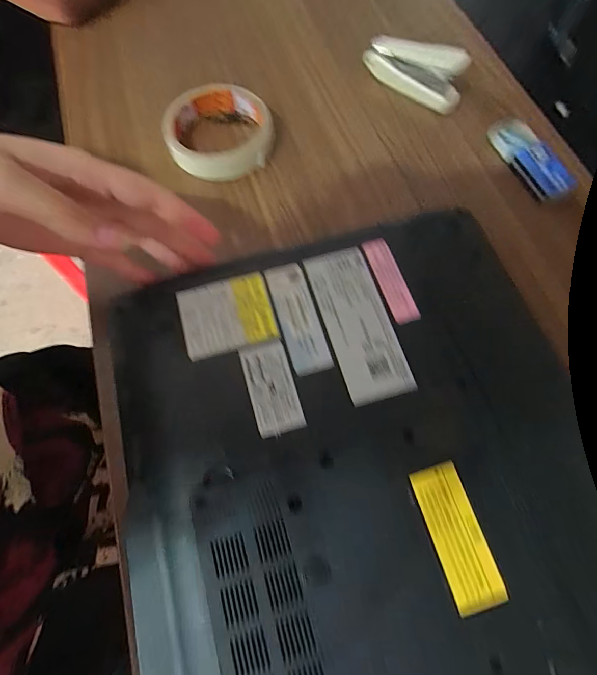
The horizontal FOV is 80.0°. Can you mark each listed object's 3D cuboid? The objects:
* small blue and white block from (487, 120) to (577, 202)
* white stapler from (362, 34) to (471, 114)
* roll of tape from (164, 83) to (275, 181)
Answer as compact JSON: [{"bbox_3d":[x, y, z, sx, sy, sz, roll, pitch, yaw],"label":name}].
[{"bbox_3d":[0.199,-0.154,0.304,0.035,0.018,0.087,-18,68,-11],"label":"small blue and white block"},{"bbox_3d":[0.104,-0.243,0.321,0.092,0.046,0.016,37,74,13],"label":"white stapler"},{"bbox_3d":[-0.067,-0.177,0.307,0.087,0.028,0.083,0,70,0],"label":"roll of tape"}]

